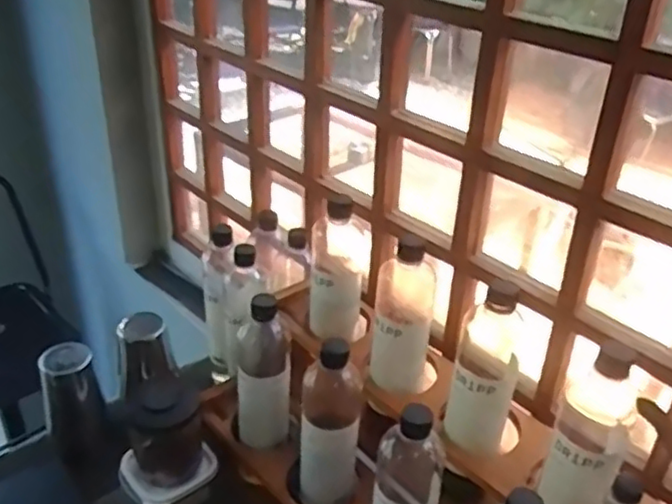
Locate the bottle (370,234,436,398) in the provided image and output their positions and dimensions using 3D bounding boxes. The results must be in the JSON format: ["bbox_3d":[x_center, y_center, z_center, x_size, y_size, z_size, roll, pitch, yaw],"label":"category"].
[{"bbox_3d":[0.077,0.071,0.757,0.061,0.177,0.057,9,32,10],"label":"bottle"}]

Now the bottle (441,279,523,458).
[{"bbox_3d":[0.156,0.119,0.696,0.063,0.192,0.065,12,33,15],"label":"bottle"}]

